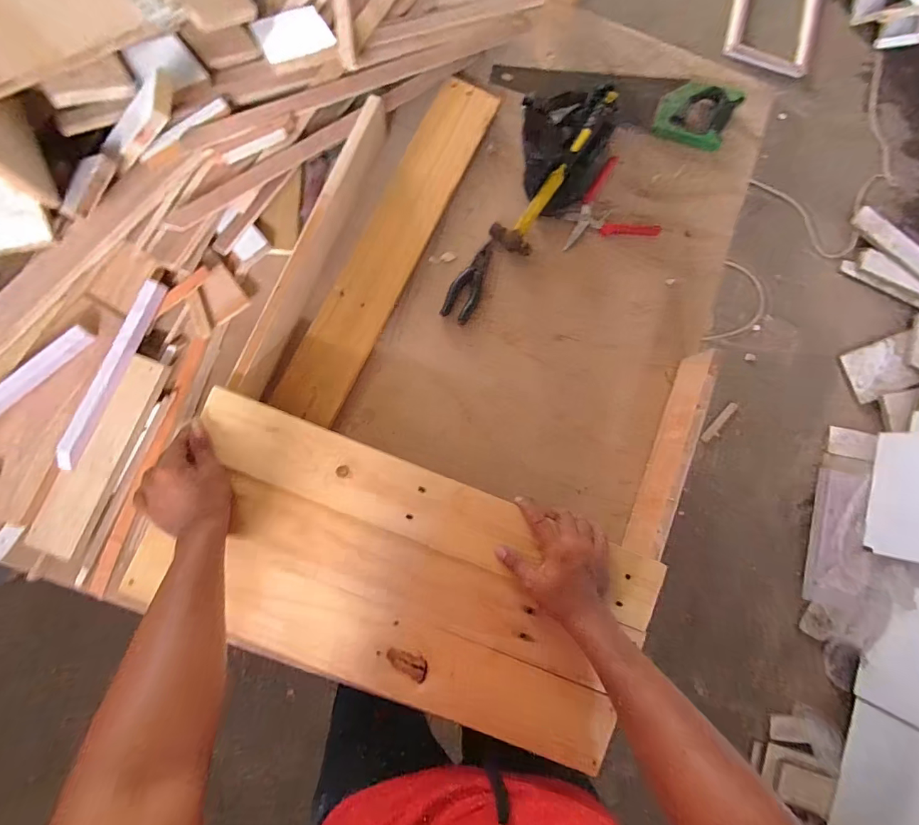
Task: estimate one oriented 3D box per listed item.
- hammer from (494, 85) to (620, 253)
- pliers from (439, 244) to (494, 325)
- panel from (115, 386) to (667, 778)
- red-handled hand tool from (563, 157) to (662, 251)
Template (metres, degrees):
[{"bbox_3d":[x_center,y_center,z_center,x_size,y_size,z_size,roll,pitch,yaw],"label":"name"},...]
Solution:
[{"bbox_3d":[0.165,-0.401,0.675,0.066,0.024,0.304,35,95,1],"label":"hammer"},{"bbox_3d":[0.020,-0.217,0.679,0.049,0.019,0.141,27,83,0],"label":"pliers"},{"bbox_3d":[-0.071,0.212,0.526,0.621,0.032,0.284,21,83,-1],"label":"panel"},{"bbox_3d":[0.257,-0.360,0.702,0.158,0.040,0.131,-7,84,-5],"label":"red-handled hand tool"}]

